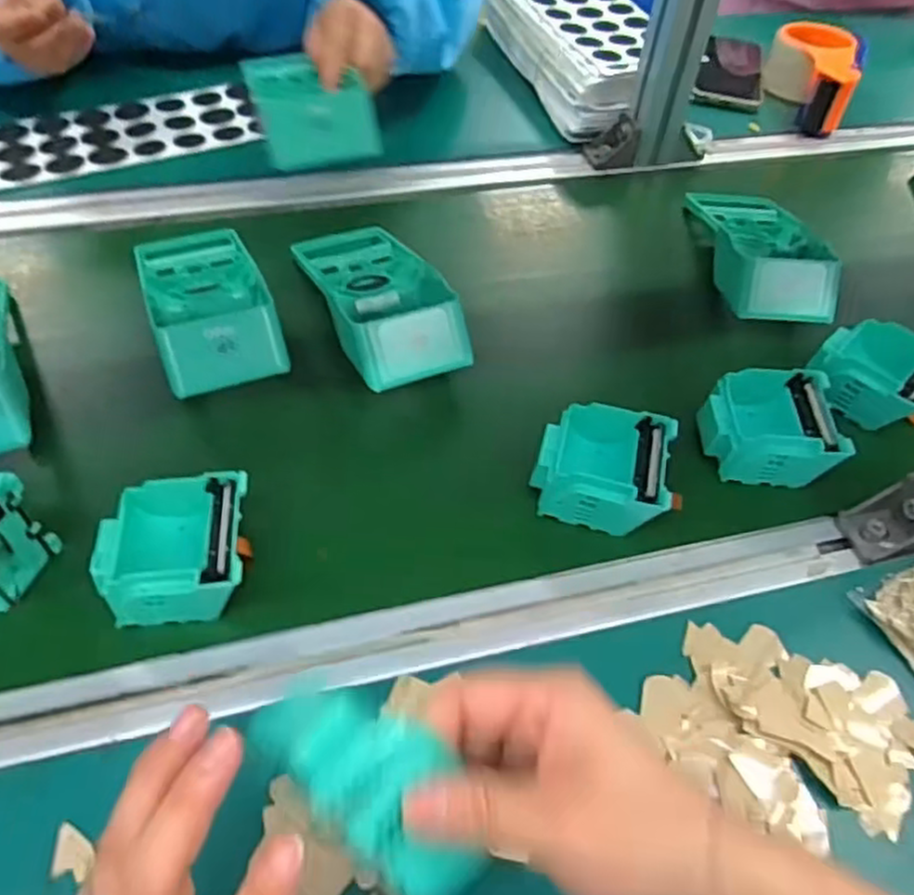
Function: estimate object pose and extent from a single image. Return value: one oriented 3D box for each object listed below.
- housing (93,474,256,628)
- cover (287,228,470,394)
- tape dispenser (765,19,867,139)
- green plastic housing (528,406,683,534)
[{"bbox_3d":[-0.157,0.058,0.409,0.077,0.040,0.077,-4,54,-7],"label":"housing"},{"bbox_3d":[-0.062,-0.120,0.547,0.090,0.048,0.193,-16,56,-16],"label":"cover"},{"bbox_3d":[0.379,-0.399,0.790,0.088,0.068,0.138,20,54,10],"label":"tape dispenser"},{"bbox_3d":[0.093,0.015,0.468,0.081,0.045,0.075,12,53,4],"label":"green plastic housing"}]

